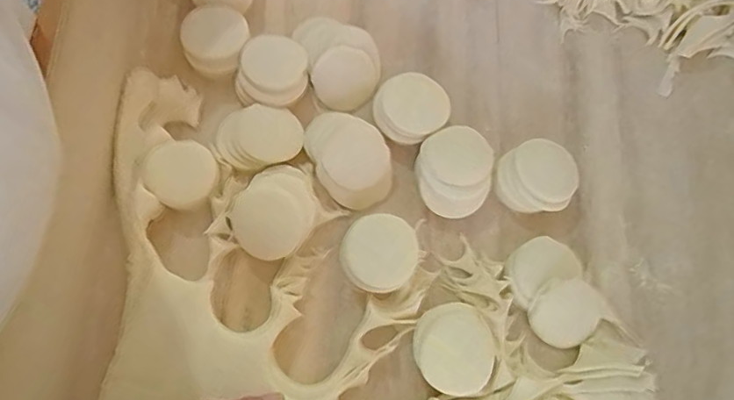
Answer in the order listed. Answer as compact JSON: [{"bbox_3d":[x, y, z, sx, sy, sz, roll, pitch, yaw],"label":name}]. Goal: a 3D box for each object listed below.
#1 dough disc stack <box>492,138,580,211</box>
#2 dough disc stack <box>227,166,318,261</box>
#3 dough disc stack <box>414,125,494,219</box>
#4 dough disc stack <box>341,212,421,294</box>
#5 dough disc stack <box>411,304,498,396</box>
[{"bbox_3d":[0.152,-0.020,0.461,0.068,0.029,0.064,-28,78,-8],"label":"dough disc stack"},{"bbox_3d":[-0.077,0.010,0.436,0.067,0.028,0.079,38,78,7],"label":"dough disc stack"},{"bbox_3d":[0.076,-0.025,0.455,0.064,0.027,0.080,13,76,1],"label":"dough disc stack"},{"bbox_3d":[0.010,0.046,0.436,0.061,0.024,0.064,33,77,6],"label":"dough disc stack"},{"bbox_3d":[0.070,0.118,0.413,0.064,0.032,0.065,-26,78,-8],"label":"dough disc stack"}]

